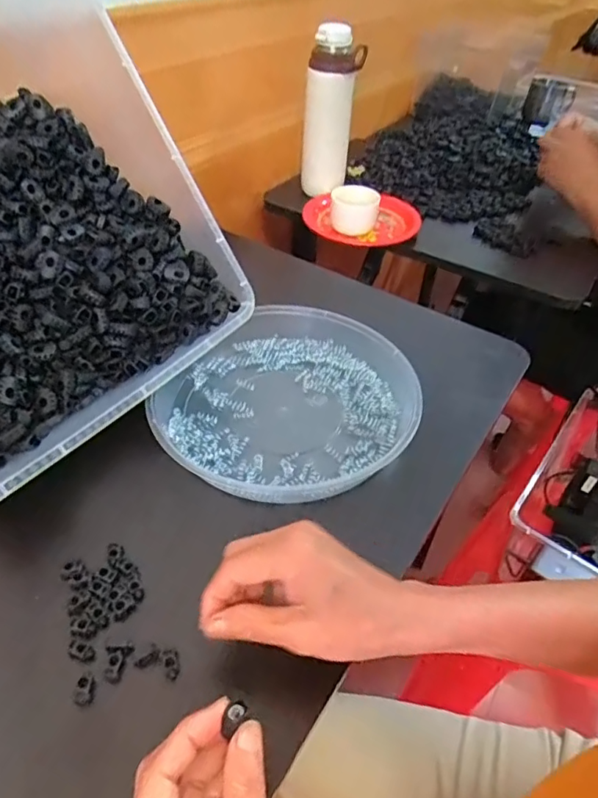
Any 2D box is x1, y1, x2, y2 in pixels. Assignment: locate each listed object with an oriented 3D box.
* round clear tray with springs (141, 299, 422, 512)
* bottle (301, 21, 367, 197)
[{"bbox_3d":[-0.004,-0.006,0.476,0.209,0.037,0.216,3,44,-3],"label":"round clear tray with springs"},{"bbox_3d":[0.045,-0.414,0.762,0.071,0.201,0.069,2,44,-3],"label":"bottle"}]

